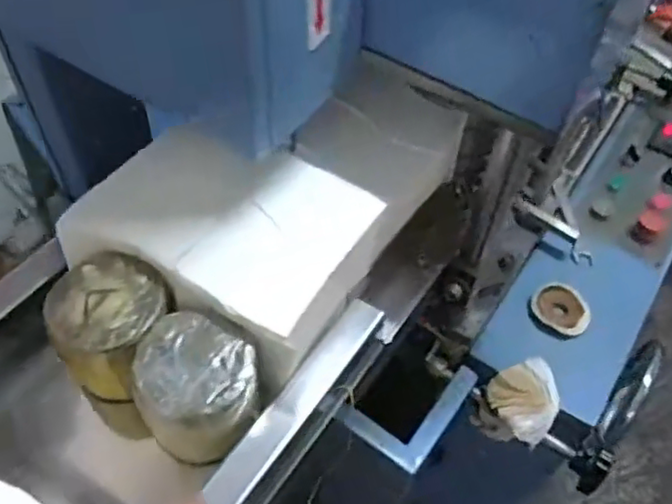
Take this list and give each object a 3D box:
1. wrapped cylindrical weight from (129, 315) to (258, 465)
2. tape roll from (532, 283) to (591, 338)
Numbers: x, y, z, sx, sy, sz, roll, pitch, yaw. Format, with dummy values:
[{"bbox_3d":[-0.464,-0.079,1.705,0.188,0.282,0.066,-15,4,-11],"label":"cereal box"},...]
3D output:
[{"bbox_3d":[-0.115,0.116,0.523,0.091,0.097,0.090,0,53,-1],"label":"wrapped cylindrical weight"},{"bbox_3d":[0.293,0.071,0.822,0.070,0.015,0.073,-38,62,-26],"label":"tape roll"}]

